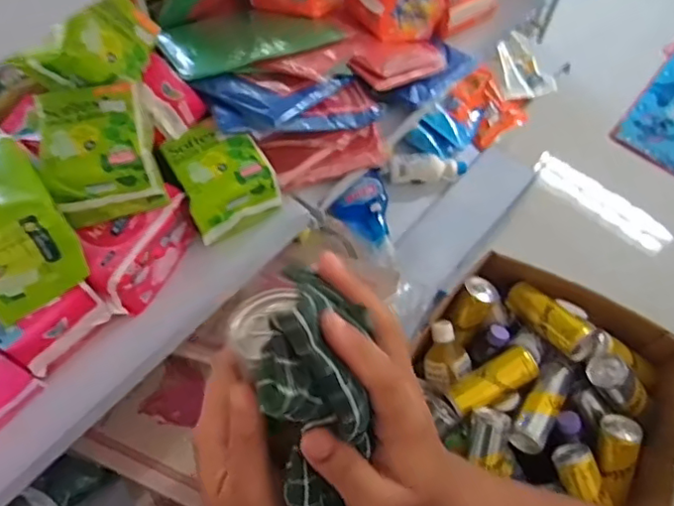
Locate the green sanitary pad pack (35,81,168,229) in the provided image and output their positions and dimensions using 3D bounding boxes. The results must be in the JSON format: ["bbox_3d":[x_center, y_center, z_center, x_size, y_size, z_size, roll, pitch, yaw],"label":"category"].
[{"bbox_3d":[-0.221,-0.091,0.548,0.102,0.093,0.101,-13,64,-9],"label":"green sanitary pad pack"}]

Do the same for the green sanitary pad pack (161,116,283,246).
[{"bbox_3d":[-0.125,-0.083,0.625,0.095,0.048,0.112,-30,68,-16],"label":"green sanitary pad pack"}]

